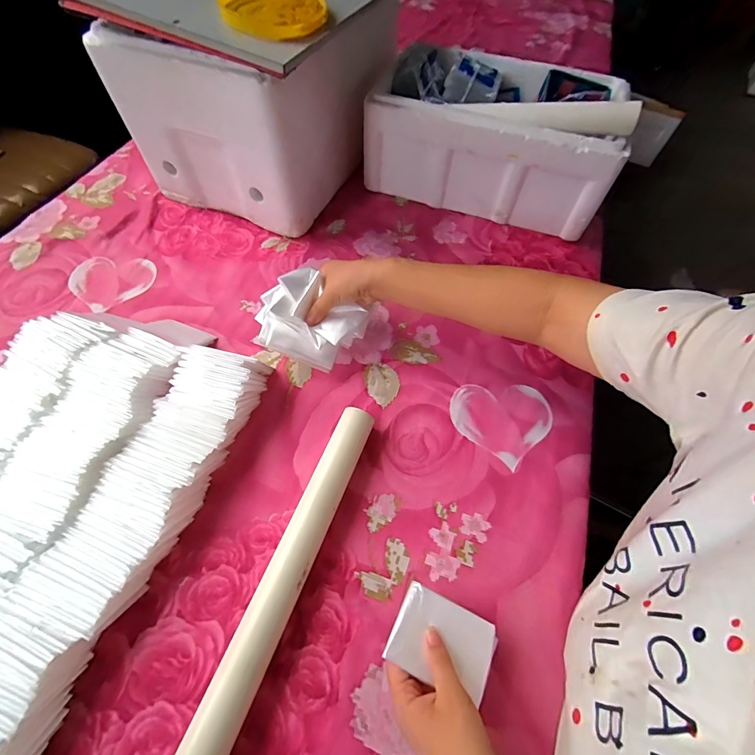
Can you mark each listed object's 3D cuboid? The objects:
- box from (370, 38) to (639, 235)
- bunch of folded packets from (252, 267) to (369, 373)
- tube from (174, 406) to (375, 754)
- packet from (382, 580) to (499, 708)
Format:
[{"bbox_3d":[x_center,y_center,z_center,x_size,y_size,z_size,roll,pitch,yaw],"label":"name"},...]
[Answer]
[{"bbox_3d":[0.199,-0.443,0.674,0.402,0.197,0.270,14,60,5],"label":"box"},{"bbox_3d":[-0.084,-0.074,0.468,0.134,0.072,0.092,11,60,3],"label":"bunch of folded packets"},{"bbox_3d":[-0.087,0.192,0.377,0.043,0.040,0.362,20,61,8],"label":"tube"},{"bbox_3d":[0.058,0.228,0.325,0.085,0.011,0.061,24,61,11],"label":"packet"}]

